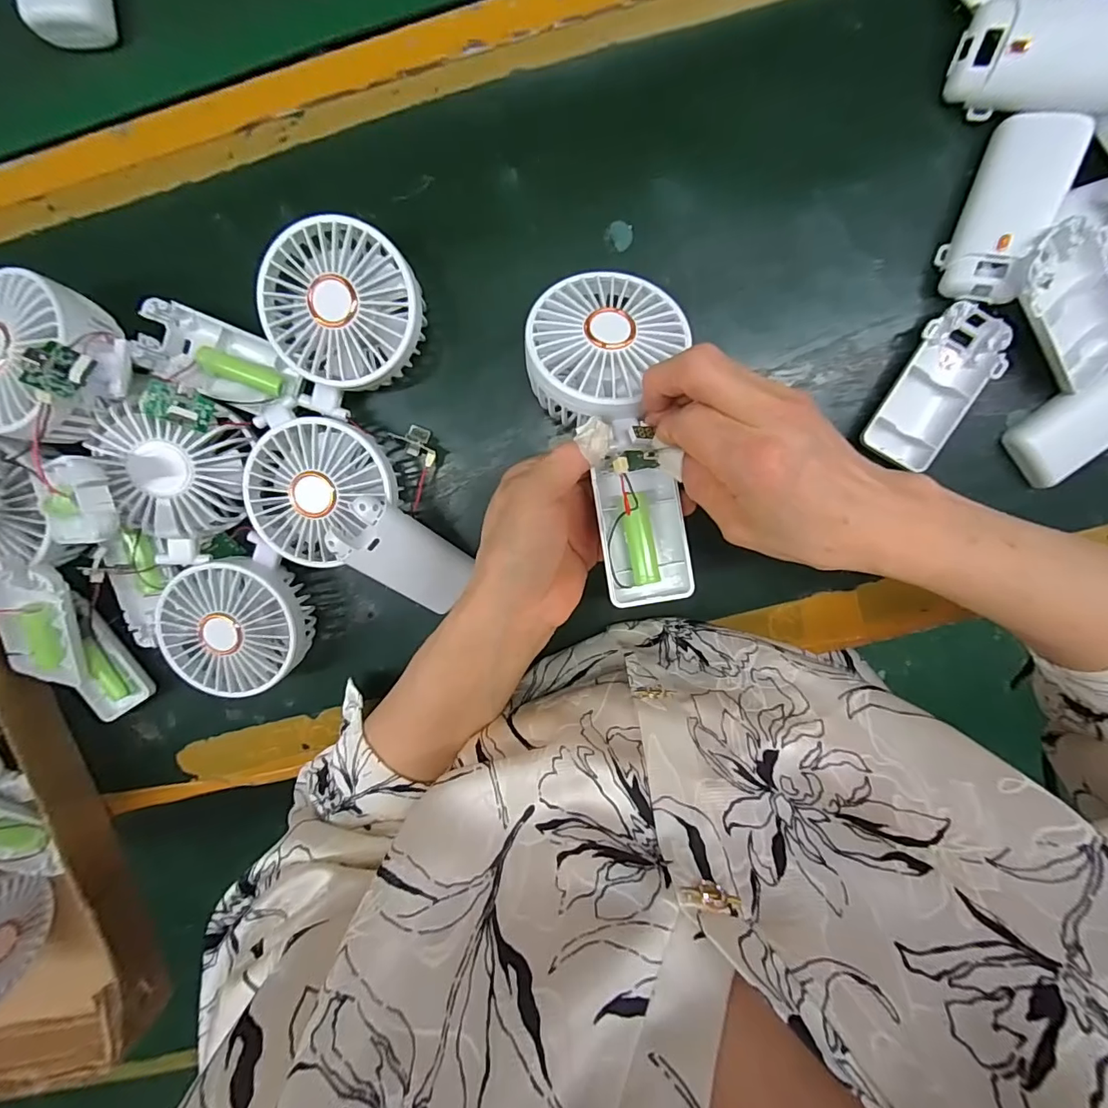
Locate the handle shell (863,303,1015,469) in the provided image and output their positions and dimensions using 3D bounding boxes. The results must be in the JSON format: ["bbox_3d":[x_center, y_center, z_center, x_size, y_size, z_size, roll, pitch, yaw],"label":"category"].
[{"bbox_3d":[0.232,-0.101,0.304,0.050,0.016,0.097,25,100,-3],"label":"handle shell"}]

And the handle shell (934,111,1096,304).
[{"bbox_3d":[0.254,-0.191,0.275,0.039,0.026,0.094,18,100,-1],"label":"handle shell"}]

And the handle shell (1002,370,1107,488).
[{"bbox_3d":[0.332,-0.083,0.304,0.092,0.013,0.044,-37,97,7],"label":"handle shell"}]

